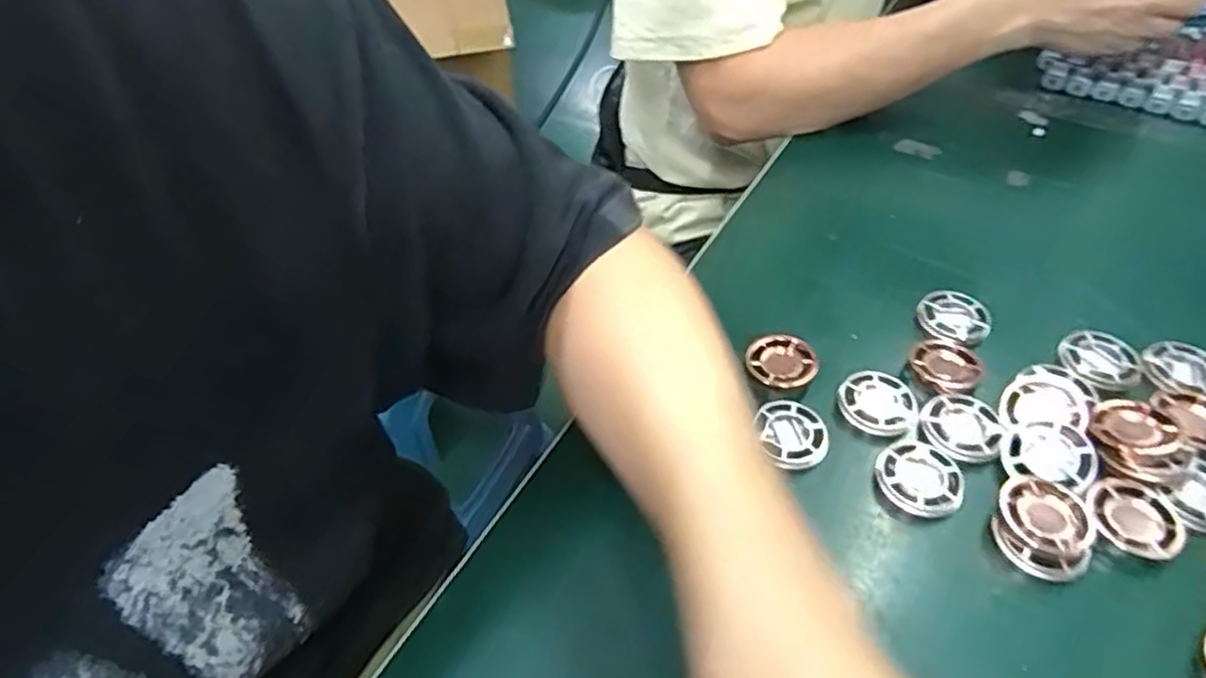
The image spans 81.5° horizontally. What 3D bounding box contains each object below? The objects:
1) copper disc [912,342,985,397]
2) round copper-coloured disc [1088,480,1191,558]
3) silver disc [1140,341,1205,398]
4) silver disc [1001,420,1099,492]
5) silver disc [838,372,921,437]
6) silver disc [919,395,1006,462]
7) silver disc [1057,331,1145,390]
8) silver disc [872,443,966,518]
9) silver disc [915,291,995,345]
[{"bbox_3d":[0.193,0.015,0.393,0.035,0.004,0.039,-13,49,-11],"label":"copper disc"},{"bbox_3d":[0.248,0.084,0.326,0.038,0.006,0.036,0,48,0],"label":"round copper-coloured disc"},{"bbox_3d":[0.323,0.017,0.389,0.041,0.006,0.036,12,49,11],"label":"silver disc"},{"bbox_3d":[0.220,0.057,0.345,0.039,0.005,0.034,9,58,28],"label":"silver disc"},{"bbox_3d":[0.149,0.034,0.379,0.041,0.006,0.038,0,48,0],"label":"silver disc"},{"bbox_3d":[0.187,0.046,0.366,0.039,0.006,0.039,0,48,0],"label":"silver disc"},{"bbox_3d":[0.280,0.012,0.395,0.044,0.005,0.040,0,48,0],"label":"silver disc"},{"bbox_3d":[0.158,0.071,0.350,0.041,0.012,0.039,-3,47,4],"label":"silver disc"},{"bbox_3d":[0.212,-0.014,0.422,0.040,0.005,0.041,0,48,0],"label":"silver disc"}]

